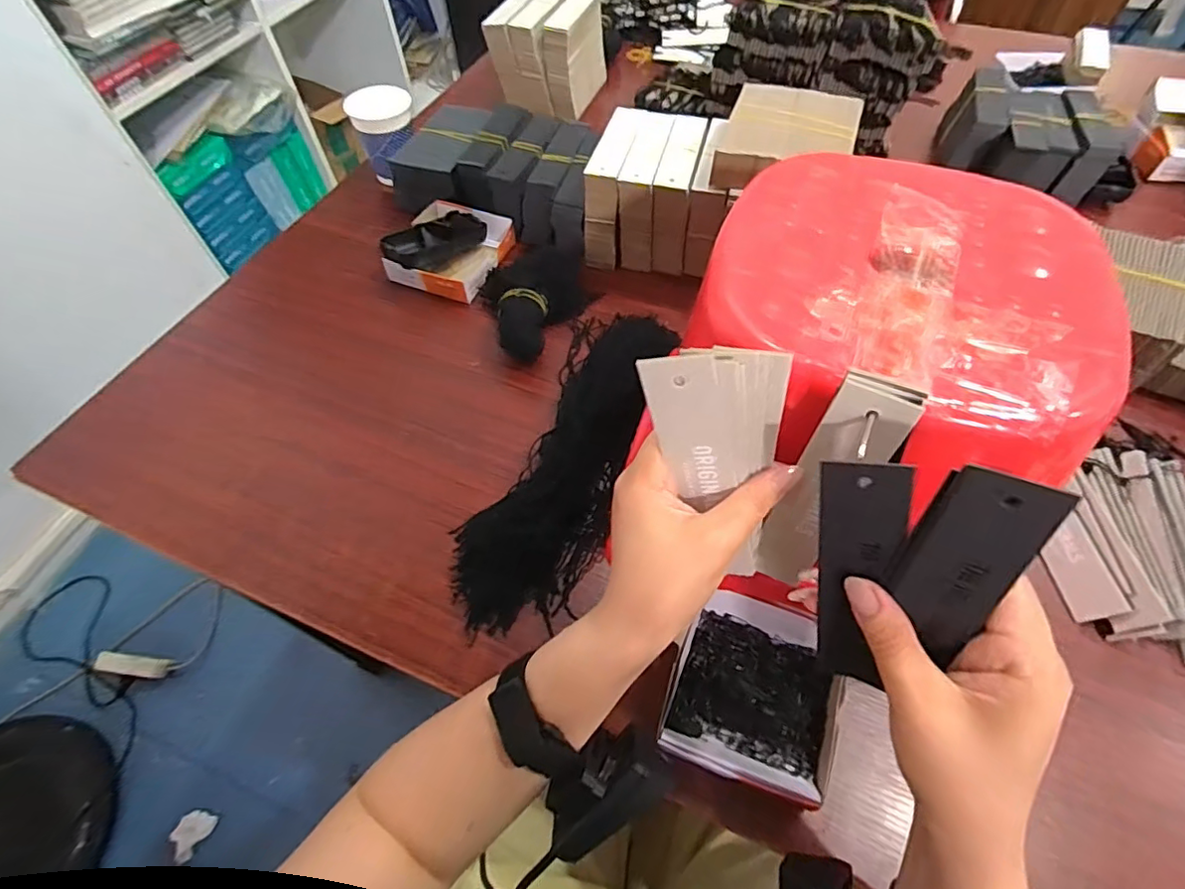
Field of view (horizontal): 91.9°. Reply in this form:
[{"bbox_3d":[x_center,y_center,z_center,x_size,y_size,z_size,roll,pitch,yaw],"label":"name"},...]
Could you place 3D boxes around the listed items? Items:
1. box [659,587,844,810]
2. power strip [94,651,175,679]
[{"bbox_3d":[0.107,0.156,0.369,0.103,0.028,0.111,16,62,13],"label":"box"},{"bbox_3d":[-0.873,0.419,1.086,0.132,0.031,0.038,6,69,-2],"label":"power strip"}]

